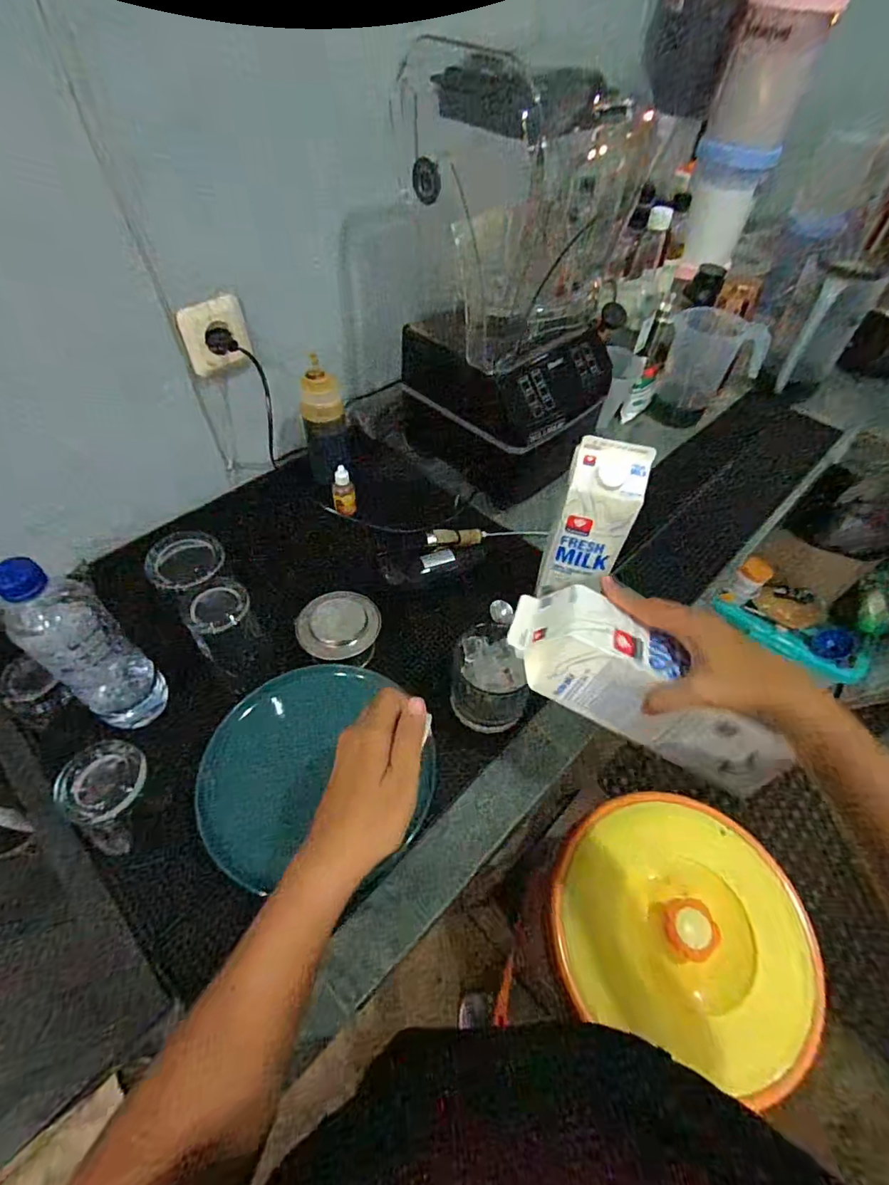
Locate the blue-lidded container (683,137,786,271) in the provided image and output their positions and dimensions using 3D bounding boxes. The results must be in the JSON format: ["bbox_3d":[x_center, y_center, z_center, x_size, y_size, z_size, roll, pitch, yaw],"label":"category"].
[{"bbox_3d":[0.500,-0.702,0.929,0.127,0.164,0.106,19,54,13],"label":"blue-lidded container"}]

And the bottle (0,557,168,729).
[{"bbox_3d":[-0.331,0.051,0.473,0.054,0.214,0.068,32,57,21],"label":"bottle"}]

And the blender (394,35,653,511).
[{"bbox_3d":[0.087,-0.367,0.664,0.247,0.424,0.222,32,57,21],"label":"blender"}]

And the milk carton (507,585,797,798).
[{"bbox_3d":[0.161,0.076,0.413,0.226,0.062,0.078,36,57,4],"label":"milk carton"}]

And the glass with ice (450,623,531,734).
[{"bbox_3d":[0.050,0.092,0.535,0.078,0.089,0.074,11,52,7],"label":"glass with ice"}]

